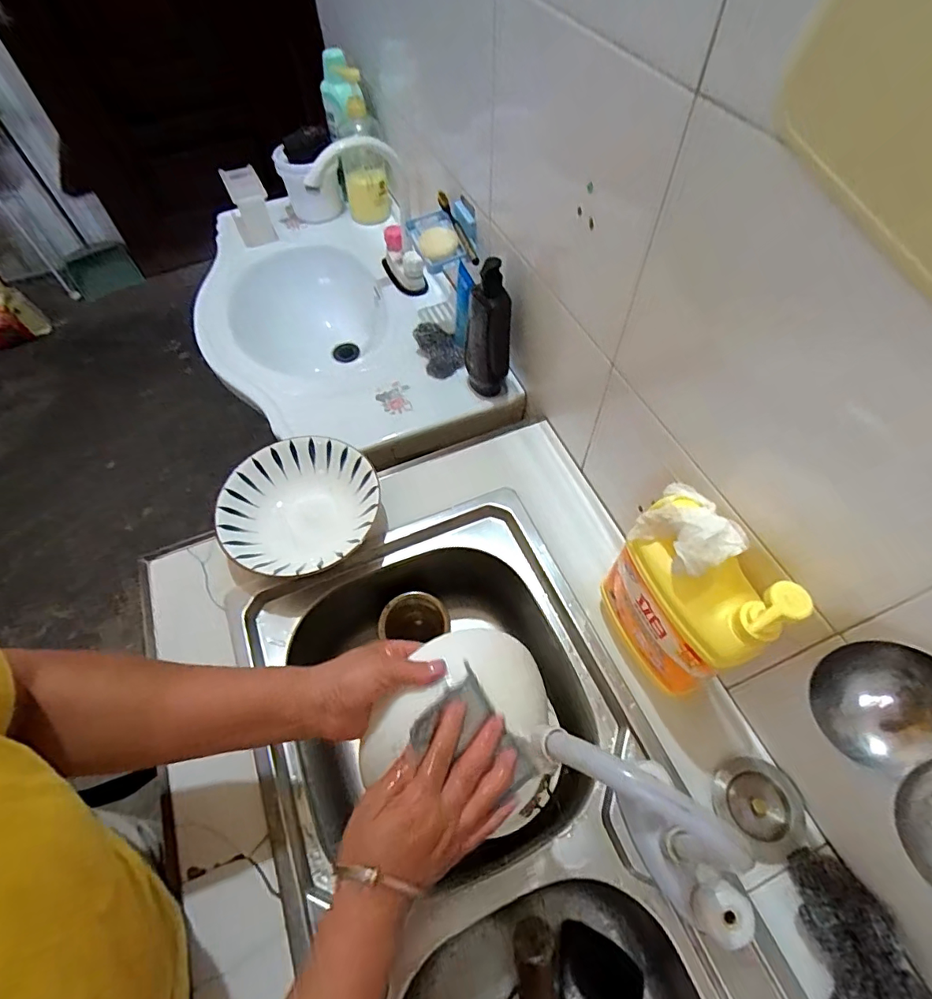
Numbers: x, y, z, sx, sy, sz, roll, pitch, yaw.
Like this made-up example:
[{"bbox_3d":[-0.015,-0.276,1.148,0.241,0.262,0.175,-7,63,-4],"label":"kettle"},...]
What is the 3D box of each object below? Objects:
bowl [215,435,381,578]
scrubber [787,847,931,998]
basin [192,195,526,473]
[{"bbox_3d":[-0.214,0.013,0.663,0.199,0.046,0.204,-1,58,1],"label":"bowl"},{"bbox_3d":[0.341,0.391,0.430,0.078,0.029,0.142,-6,58,-2],"label":"scrubber"},{"bbox_3d":[-0.273,-0.351,1.019,0.445,0.169,0.771,-20,60,-11],"label":"basin"}]

